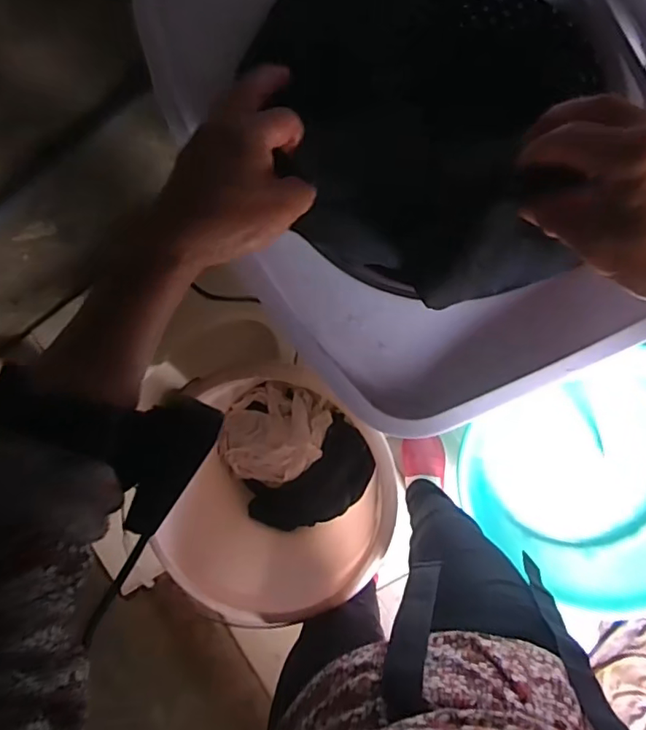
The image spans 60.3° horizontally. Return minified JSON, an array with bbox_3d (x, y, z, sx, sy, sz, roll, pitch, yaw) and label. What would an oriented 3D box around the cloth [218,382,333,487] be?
[{"bbox_3d":[-0.091,0.136,1.030,0.184,0.065,0.194,18,96,6],"label":"cloth"}]

